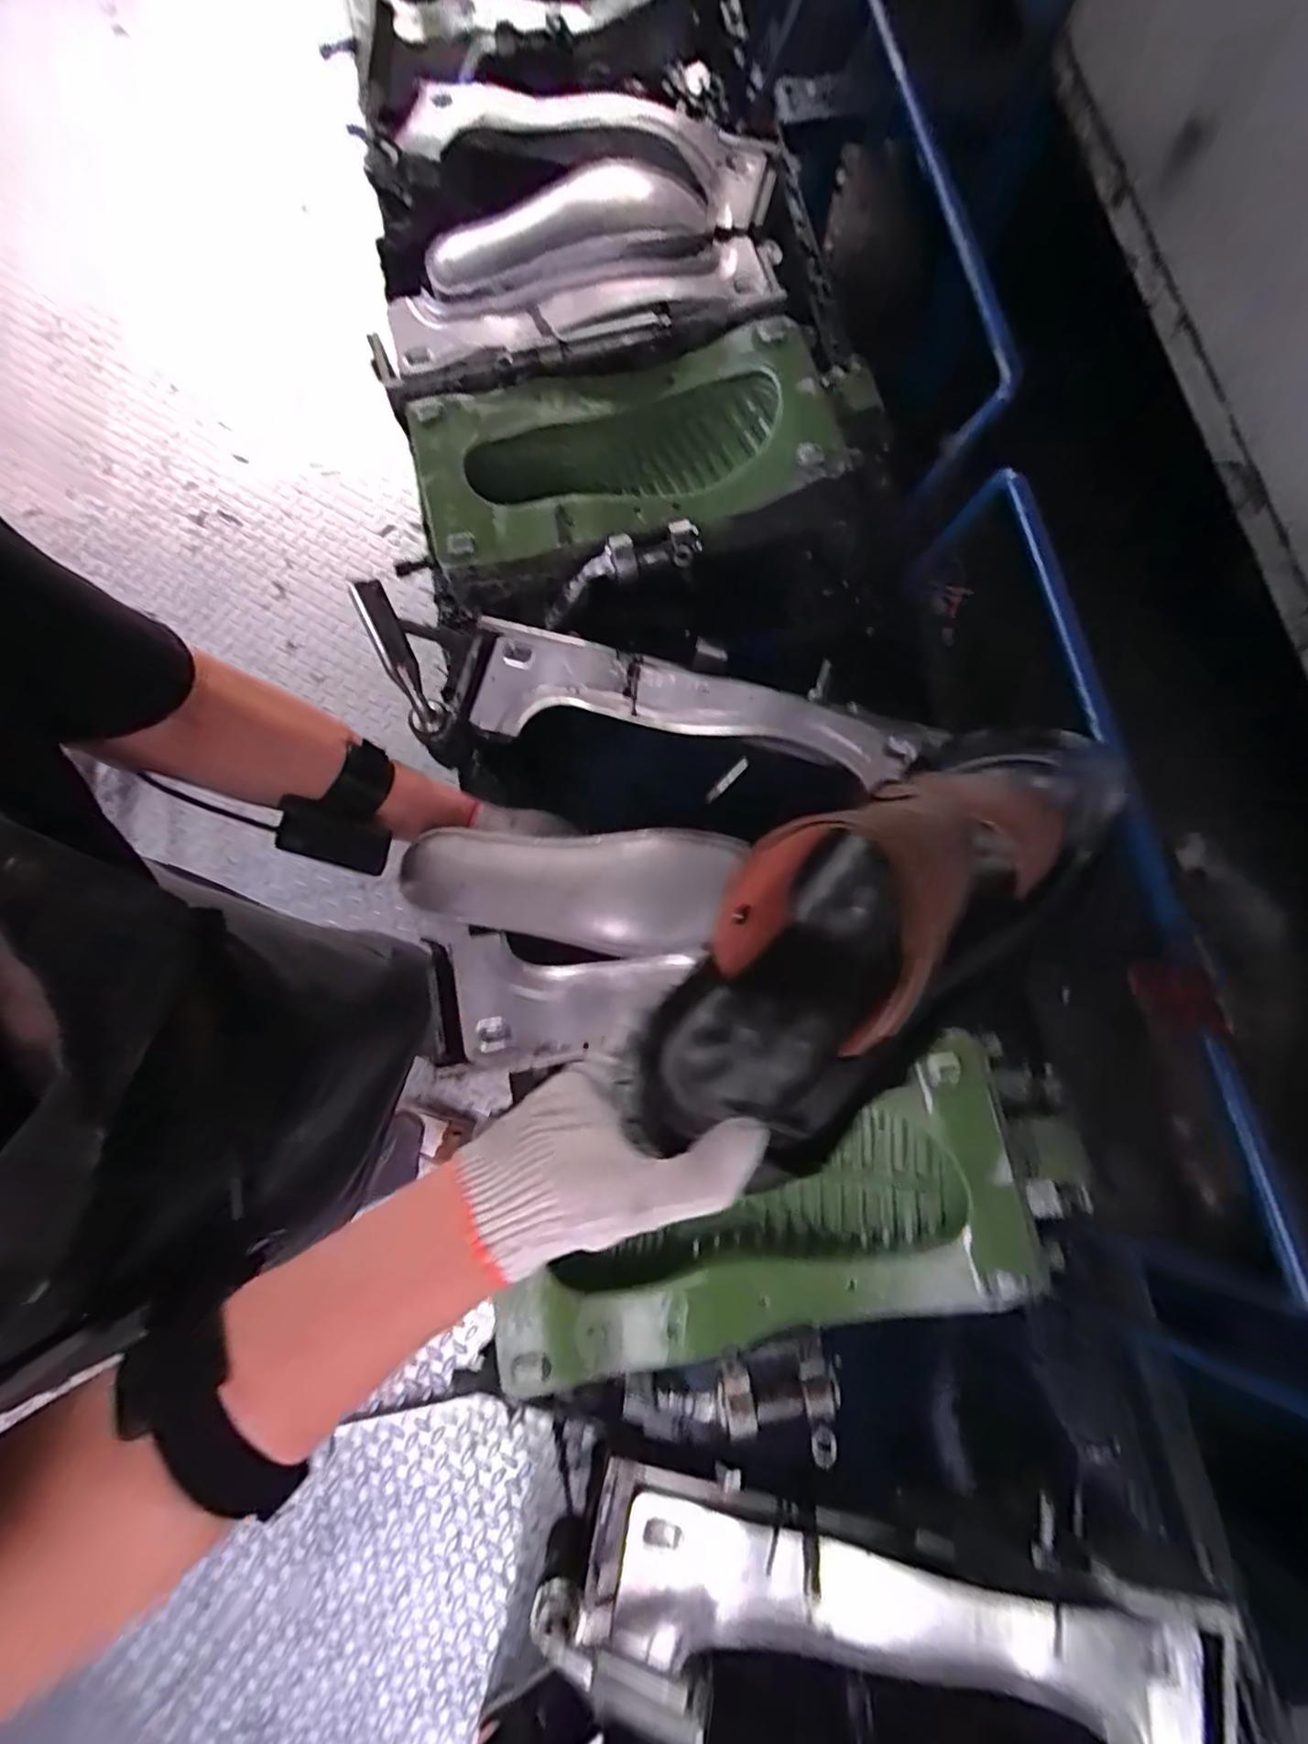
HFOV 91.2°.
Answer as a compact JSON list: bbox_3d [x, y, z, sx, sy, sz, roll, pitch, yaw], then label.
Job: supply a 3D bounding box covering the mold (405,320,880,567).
[{"bbox_3d":[-0.008,-0.363,0.554,0.385,0.063,0.170,-13,75,-4],"label":"mold"}]

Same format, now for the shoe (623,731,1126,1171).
[{"bbox_3d":[0.103,0.020,0.323,0.291,0.103,0.124,-37,43,-19],"label":"shoe"}]

